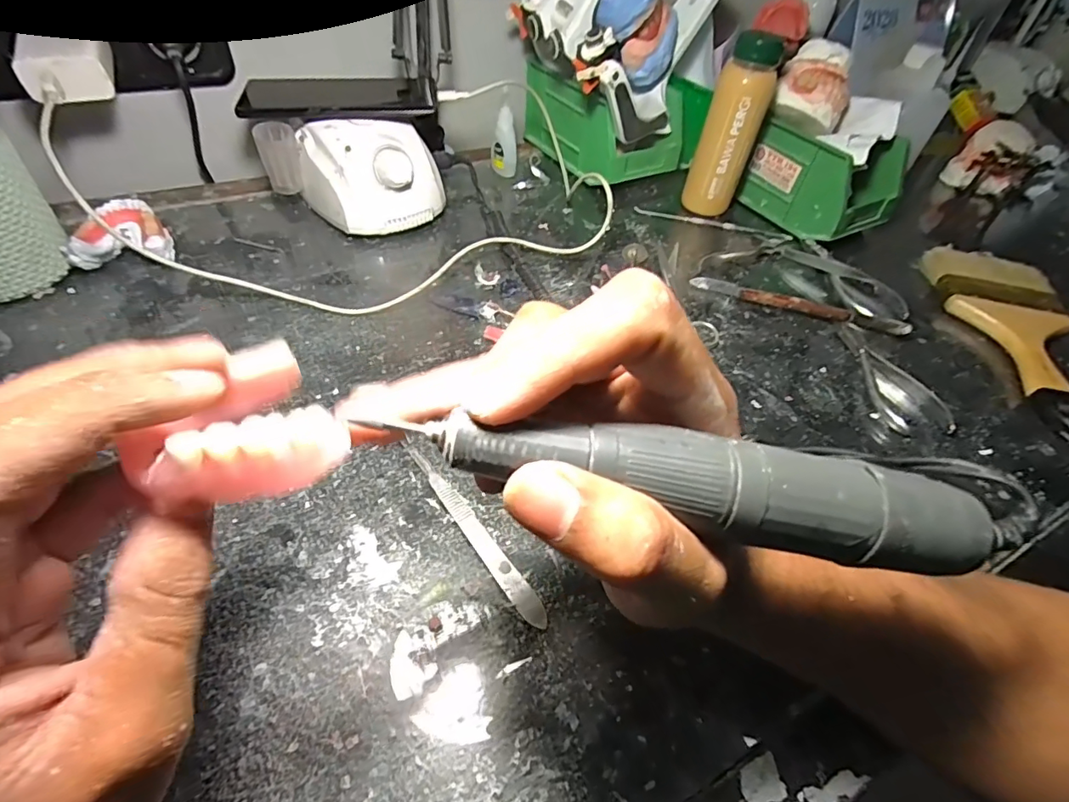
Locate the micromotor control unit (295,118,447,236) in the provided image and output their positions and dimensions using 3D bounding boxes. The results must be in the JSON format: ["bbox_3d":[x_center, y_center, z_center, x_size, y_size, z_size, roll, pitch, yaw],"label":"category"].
[{"bbox_3d":[-0.141,-0.191,0.441,0.117,0.078,0.069,-8,51,-14],"label":"micromotor control unit"}]

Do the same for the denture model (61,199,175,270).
[{"bbox_3d":[-0.318,-0.128,0.397,0.062,0.034,0.058,-8,51,-14],"label":"denture model"}]

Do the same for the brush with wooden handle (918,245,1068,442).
[{"bbox_3d":[0.408,-0.056,0.423,0.095,0.022,0.219,11,49,3],"label":"brush with wooden handle"}]

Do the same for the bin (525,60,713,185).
[{"bbox_3d":[0.088,-0.320,0.576,0.131,0.085,0.169,-24,56,-25],"label":"bin"}]

